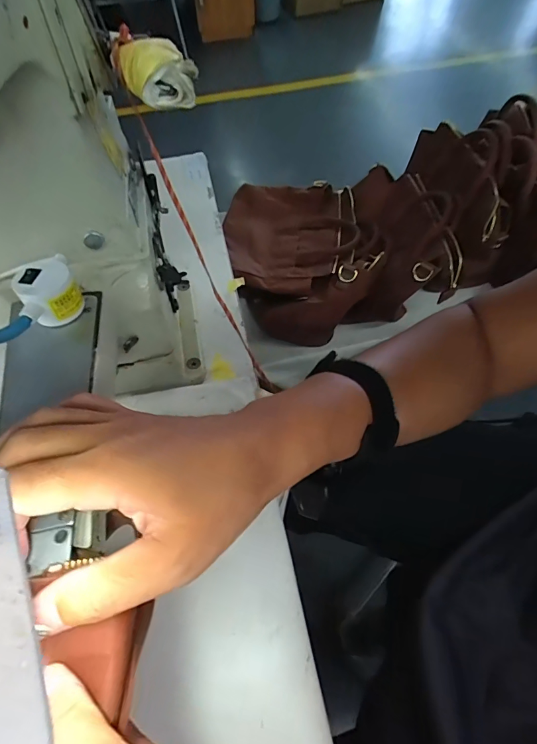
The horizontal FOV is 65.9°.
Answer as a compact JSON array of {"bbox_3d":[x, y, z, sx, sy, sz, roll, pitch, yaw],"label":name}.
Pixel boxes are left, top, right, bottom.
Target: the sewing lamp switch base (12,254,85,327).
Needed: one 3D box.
[{"bbox_3d":[-0.153,-0.058,0.288,0.035,0.032,0.045,-24,59,-13],"label":"sewing lamp switch base"}]

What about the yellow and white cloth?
[{"bbox_3d":[-0.065,-0.179,0.247,0.043,0.029,0.030,-12,57,-5],"label":"yellow and white cloth"}]

